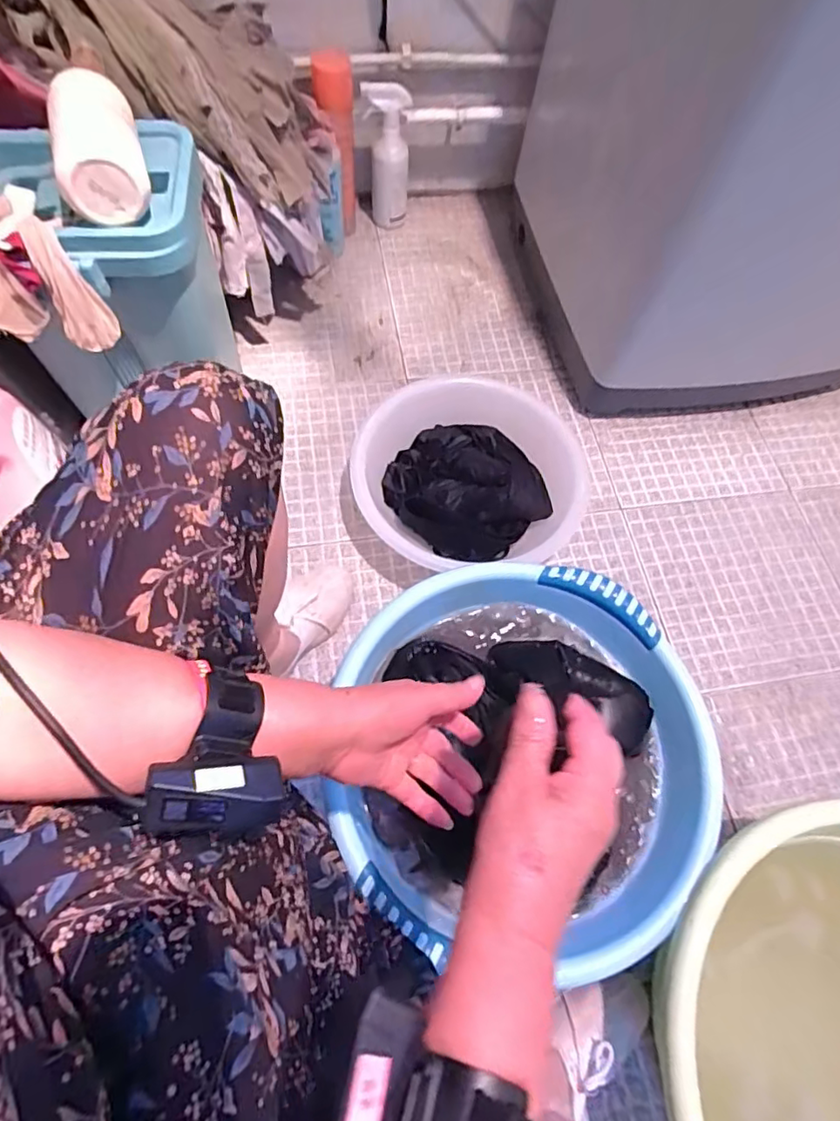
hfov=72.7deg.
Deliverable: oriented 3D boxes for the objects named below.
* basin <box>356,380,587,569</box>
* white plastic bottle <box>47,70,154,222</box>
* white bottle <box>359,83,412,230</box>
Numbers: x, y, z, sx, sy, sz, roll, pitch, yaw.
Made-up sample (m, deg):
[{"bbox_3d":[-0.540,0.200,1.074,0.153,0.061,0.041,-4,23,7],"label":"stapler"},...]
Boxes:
[{"bbox_3d":[0.056,-0.119,0.840,0.295,0.108,0.282,1,65,-3],"label":"basin"},{"bbox_3d":[-0.302,-0.389,0.535,0.070,0.052,0.166,-18,68,-11],"label":"white plastic bottle"},{"bbox_3d":[-0.060,-0.725,1.034,0.078,0.224,0.076,3,65,-2],"label":"white bottle"}]

